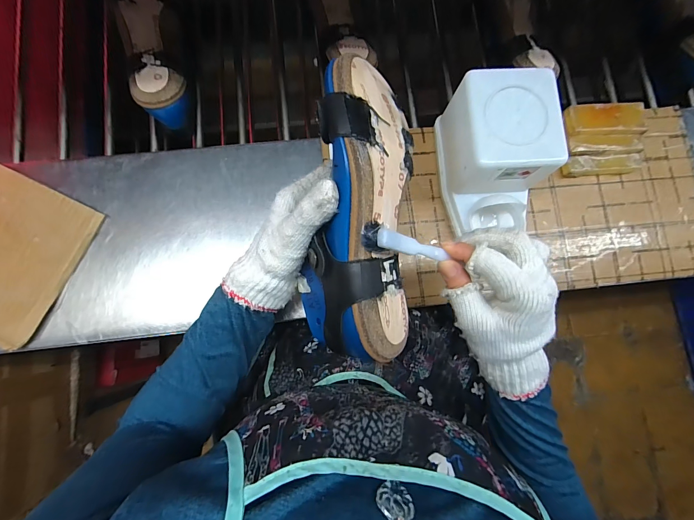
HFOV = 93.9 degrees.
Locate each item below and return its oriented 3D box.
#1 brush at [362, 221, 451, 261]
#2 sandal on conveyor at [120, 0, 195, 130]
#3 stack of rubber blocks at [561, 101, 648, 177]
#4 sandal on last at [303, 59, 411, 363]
[{"bbox_3d":[0.046,-0.012,0.240,0.078,0.019,0.021,11,79,-32],"label":"brush"},{"bbox_3d":[-0.255,-0.294,0.445,0.071,0.062,0.229,-6,81,-3],"label":"sandal on conveyor"},{"bbox_3d":[0.326,-0.153,0.414,0.098,0.042,0.080,-7,81,-3],"label":"stack of rubber blocks"},{"bbox_3d":[0.009,-0.037,0.252,0.079,0.072,0.235,3,96,-2],"label":"sandal on last"}]

